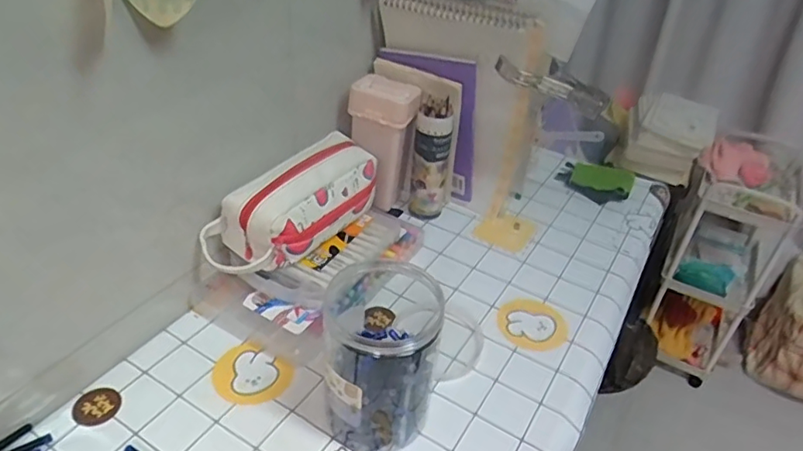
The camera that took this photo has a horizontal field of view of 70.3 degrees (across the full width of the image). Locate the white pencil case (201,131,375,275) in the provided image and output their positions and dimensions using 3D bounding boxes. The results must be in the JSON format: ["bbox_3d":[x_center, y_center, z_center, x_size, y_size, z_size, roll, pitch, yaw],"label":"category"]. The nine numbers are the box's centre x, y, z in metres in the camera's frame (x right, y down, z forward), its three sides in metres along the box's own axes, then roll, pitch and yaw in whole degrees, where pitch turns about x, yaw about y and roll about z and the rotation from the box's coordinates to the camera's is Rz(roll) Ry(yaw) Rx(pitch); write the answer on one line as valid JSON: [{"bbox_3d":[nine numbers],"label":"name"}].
[{"bbox_3d":[-0.116,-0.023,0.635,0.216,0.101,0.094,-36,53,-27],"label":"white pencil case"}]

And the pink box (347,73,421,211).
[{"bbox_3d":[-0.023,-0.110,0.773,0.081,0.169,0.076,23,40,21],"label":"pink box"}]

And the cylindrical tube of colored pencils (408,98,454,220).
[{"bbox_3d":[0.040,-0.085,0.769,0.051,0.164,0.047,6,37,-1],"label":"cylindrical tube of colored pencils"}]

